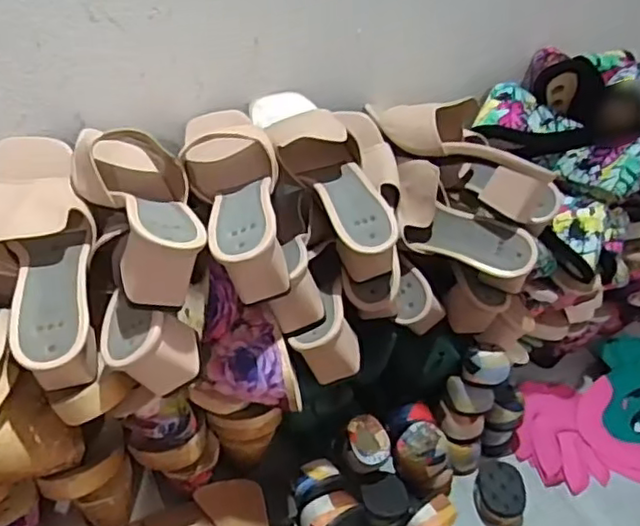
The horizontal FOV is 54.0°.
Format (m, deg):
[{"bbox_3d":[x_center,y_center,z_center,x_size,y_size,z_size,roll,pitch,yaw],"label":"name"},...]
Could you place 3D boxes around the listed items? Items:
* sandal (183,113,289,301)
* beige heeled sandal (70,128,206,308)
[{"bbox_3d":[-0.078,-0.065,0.586,0.085,0.073,0.232,-2,36,-14],"label":"sandal"},{"bbox_3d":[-0.154,-0.057,0.521,0.089,0.072,0.202,-5,37,-18],"label":"beige heeled sandal"}]

